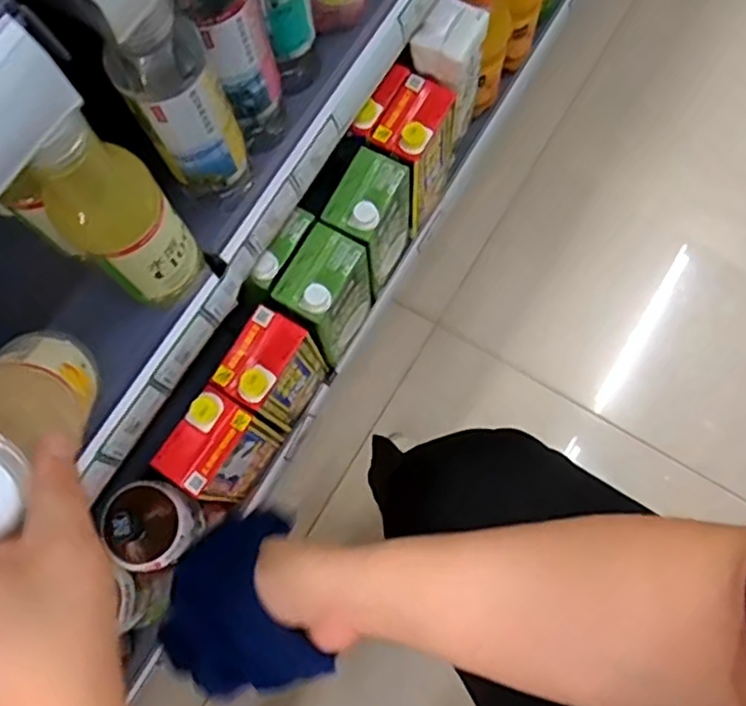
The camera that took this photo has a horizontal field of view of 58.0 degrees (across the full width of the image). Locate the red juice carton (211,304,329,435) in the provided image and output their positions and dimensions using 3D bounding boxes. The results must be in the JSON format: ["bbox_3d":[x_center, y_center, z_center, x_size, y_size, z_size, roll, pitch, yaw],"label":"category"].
[{"bbox_3d":[-0.105,0.026,0.728,0.063,0.179,0.098,28,78,8],"label":"red juice carton"}]

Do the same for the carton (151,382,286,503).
[{"bbox_3d":[-0.156,0.106,0.715,0.062,0.193,0.095,30,78,9],"label":"carton"}]

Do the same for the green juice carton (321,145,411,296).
[{"bbox_3d":[-0.004,-0.144,0.768,0.058,0.195,0.094,28,78,8],"label":"green juice carton"}]

